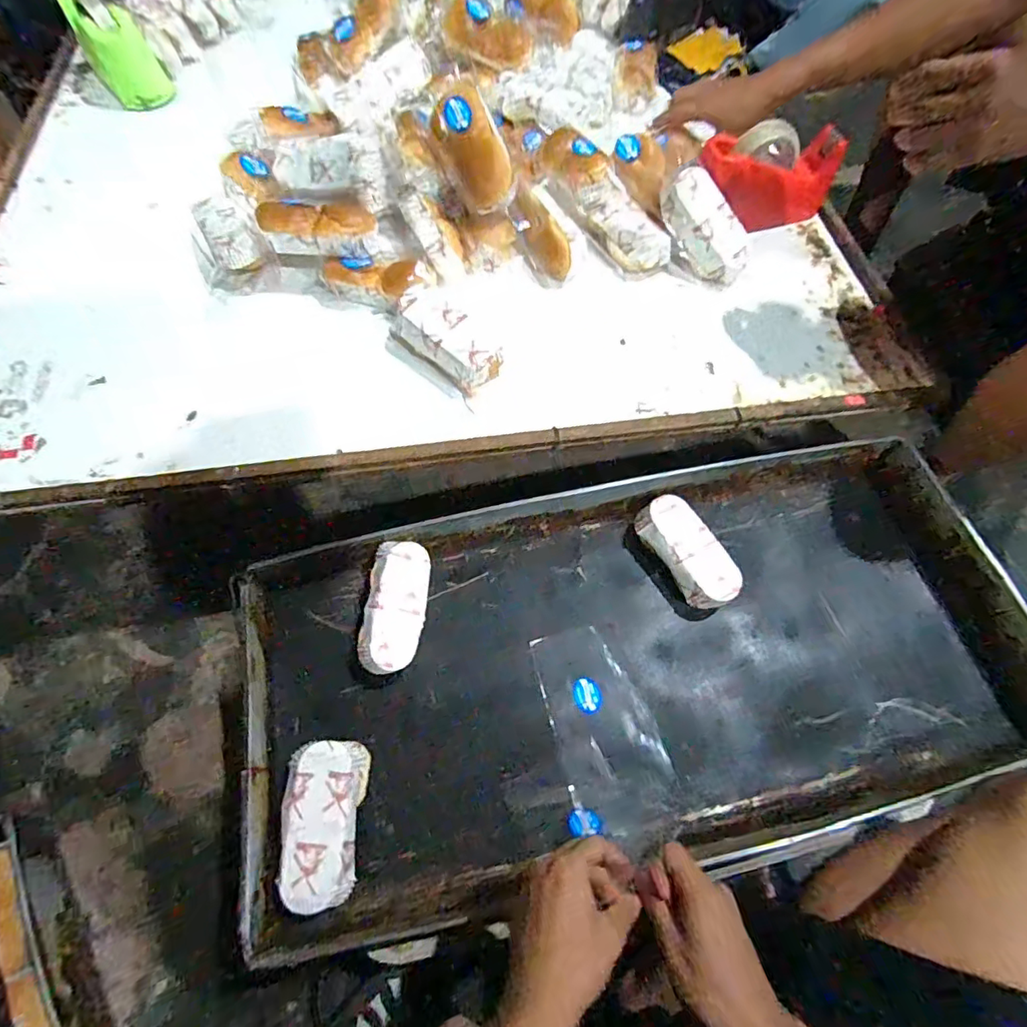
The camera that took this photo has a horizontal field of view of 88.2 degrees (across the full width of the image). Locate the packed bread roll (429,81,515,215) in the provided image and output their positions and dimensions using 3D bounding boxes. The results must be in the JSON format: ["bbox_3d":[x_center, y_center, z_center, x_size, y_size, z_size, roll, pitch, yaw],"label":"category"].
[{"bbox_3d":[-0.052,-0.438,0.631,0.065,0.051,0.146,-28,96,-13],"label":"packed bread roll"}]

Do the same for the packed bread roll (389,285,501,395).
[{"bbox_3d":[-0.074,-0.197,0.609,0.074,0.059,0.132,-36,69,-16],"label":"packed bread roll"}]

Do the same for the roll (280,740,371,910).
[{"bbox_3d":[-0.180,0.294,0.509,0.072,0.061,0.136,1,64,0],"label":"roll"}]

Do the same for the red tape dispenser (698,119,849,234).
[{"bbox_3d":[0.354,-0.476,0.738,0.213,0.108,0.109,-14,63,-25],"label":"red tape dispenser"}]

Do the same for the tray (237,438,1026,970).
[{"bbox_3d":[0.139,0.151,0.586,0.794,0.072,0.382,-12,64,-6],"label":"tray"}]

